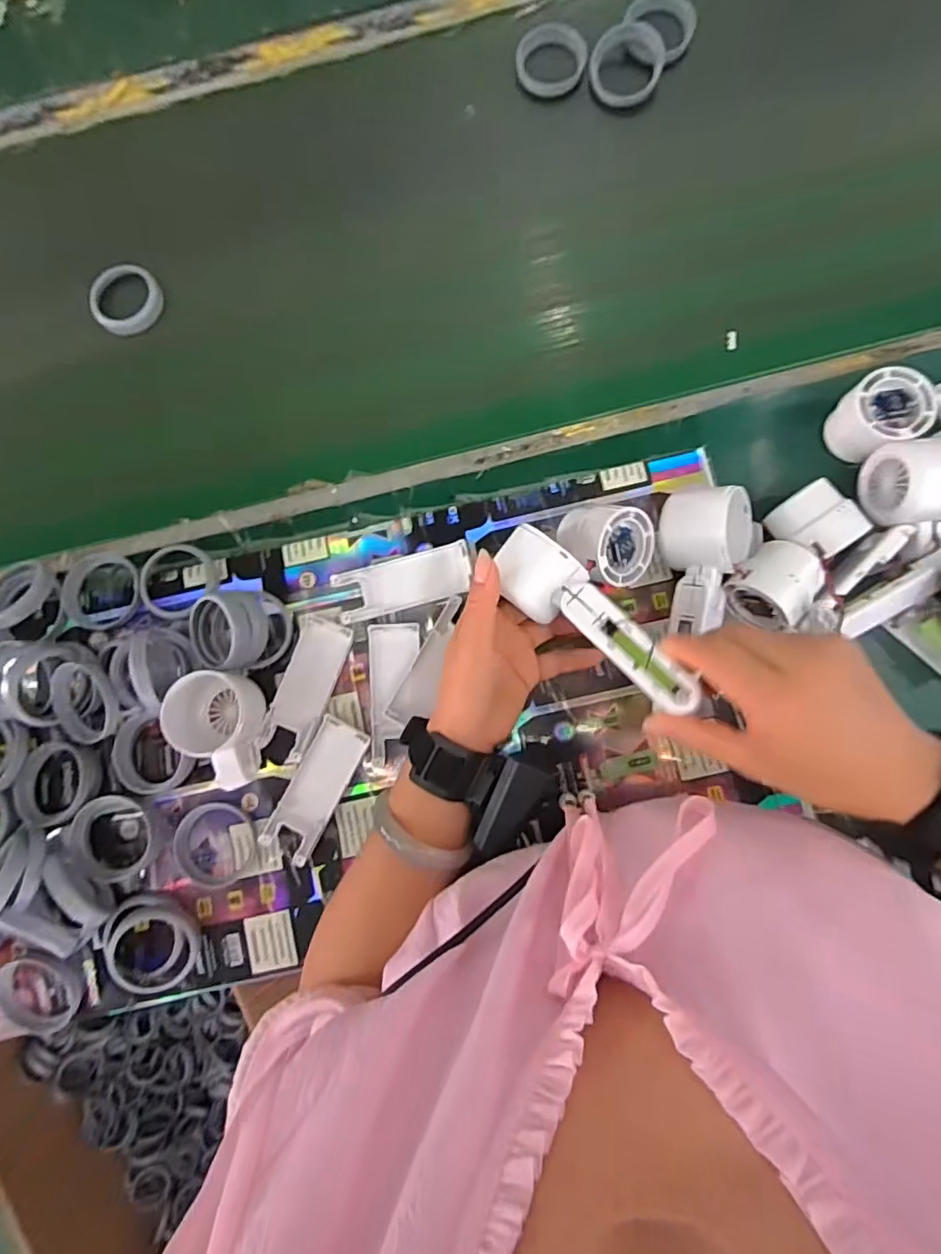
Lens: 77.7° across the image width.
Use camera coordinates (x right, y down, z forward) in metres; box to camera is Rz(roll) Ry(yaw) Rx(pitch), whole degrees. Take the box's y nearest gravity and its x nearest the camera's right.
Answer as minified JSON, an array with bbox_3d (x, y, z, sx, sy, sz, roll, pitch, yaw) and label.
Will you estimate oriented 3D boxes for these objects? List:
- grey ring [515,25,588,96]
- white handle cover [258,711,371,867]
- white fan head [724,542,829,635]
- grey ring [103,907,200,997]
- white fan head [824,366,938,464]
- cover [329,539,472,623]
[{"bbox_3d":[0.072,-0.504,0.520,0.061,0.010,0.063,0,83,2],"label":"grey ring"},{"bbox_3d":[-0.115,0.120,0.436,0.040,0.012,0.103,27,85,5],"label":"white handle cover"},{"bbox_3d":[0.218,-0.031,0.417,0.055,0.040,0.048,-44,83,-3],"label":"white fan head"},{"bbox_3d":[-0.232,0.237,0.428,0.063,0.015,0.060,0,83,2],"label":"grey ring"},{"bbox_3d":[0.300,-0.154,0.435,0.052,0.052,0.051,0,83,2],"label":"white fan head"},{"bbox_3d":[-0.050,-0.034,0.450,0.104,0.007,0.040,-17,96,-7],"label":"cover"}]

